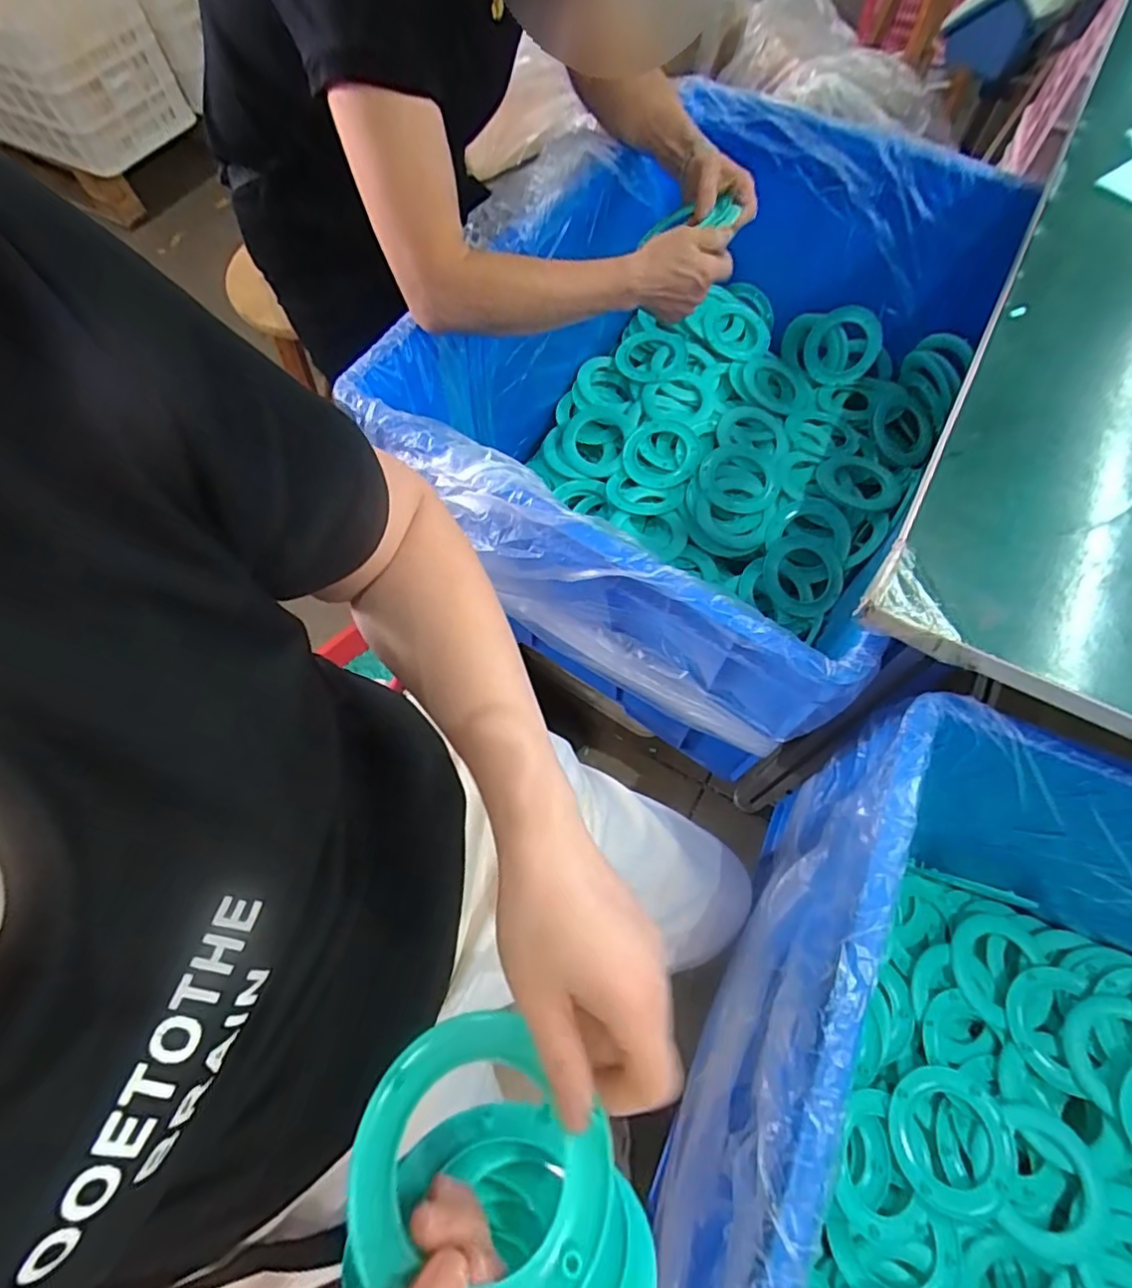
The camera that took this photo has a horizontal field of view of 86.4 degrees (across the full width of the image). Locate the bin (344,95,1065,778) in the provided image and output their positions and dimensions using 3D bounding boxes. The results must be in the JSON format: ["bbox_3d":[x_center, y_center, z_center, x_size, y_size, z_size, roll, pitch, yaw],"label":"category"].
[{"bbox_3d":[0.175,-0.303,0.747,0.526,0.319,0.748,28,69,15],"label":"bin"}]

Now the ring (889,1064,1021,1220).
[{"bbox_3d":[0.351,0.451,0.547,0.104,0.019,0.107,-4,58,6],"label":"ring"}]

